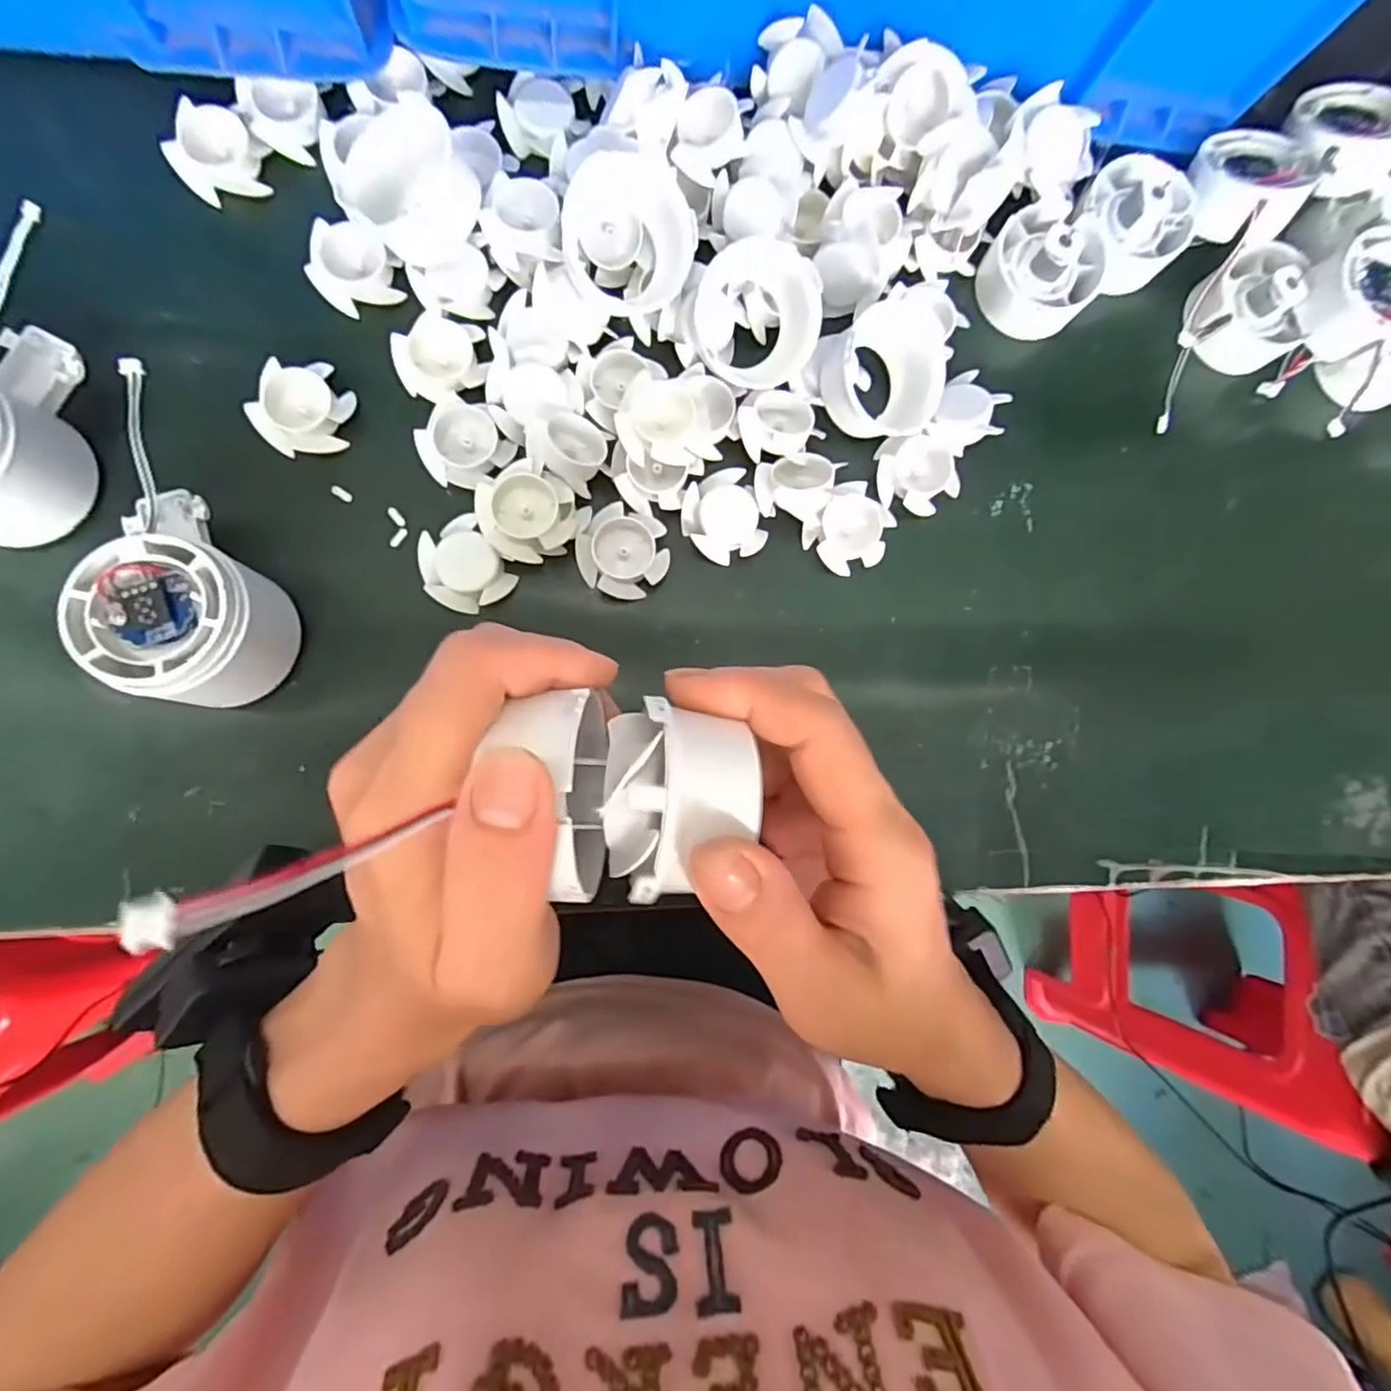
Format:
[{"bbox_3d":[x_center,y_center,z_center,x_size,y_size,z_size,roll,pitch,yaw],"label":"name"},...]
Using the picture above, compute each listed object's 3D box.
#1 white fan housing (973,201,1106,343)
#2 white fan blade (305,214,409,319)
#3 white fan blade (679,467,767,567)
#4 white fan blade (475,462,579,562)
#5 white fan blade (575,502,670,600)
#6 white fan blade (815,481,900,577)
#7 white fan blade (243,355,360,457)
[{"bbox_3d":[0.170,-0.208,0.307,0.054,0.030,0.055,0,87,-6],"label":"white fan housing"},{"bbox_3d":[-0.154,-0.192,0.284,0.035,0.011,0.038,0,87,-6],"label":"white fan blade"},{"bbox_3d":[0.012,-0.082,0.294,0.035,0.007,0.040,-24,90,-7],"label":"white fan blade"},{"bbox_3d":[-0.073,-0.078,0.276,0.040,0.020,0.037,0,87,-6],"label":"white fan blade"},{"bbox_3d":[-0.032,-0.064,0.287,0.039,0.012,0.036,0,87,-6],"label":"white fan blade"},{"bbox_3d":[0.073,-0.078,0.298,0.035,0.013,0.037,0,87,-6],"label":"white fan blade"},{"bbox_3d":[-0.173,-0.125,0.279,0.035,0.013,0.038,8,87,-6],"label":"white fan blade"}]

